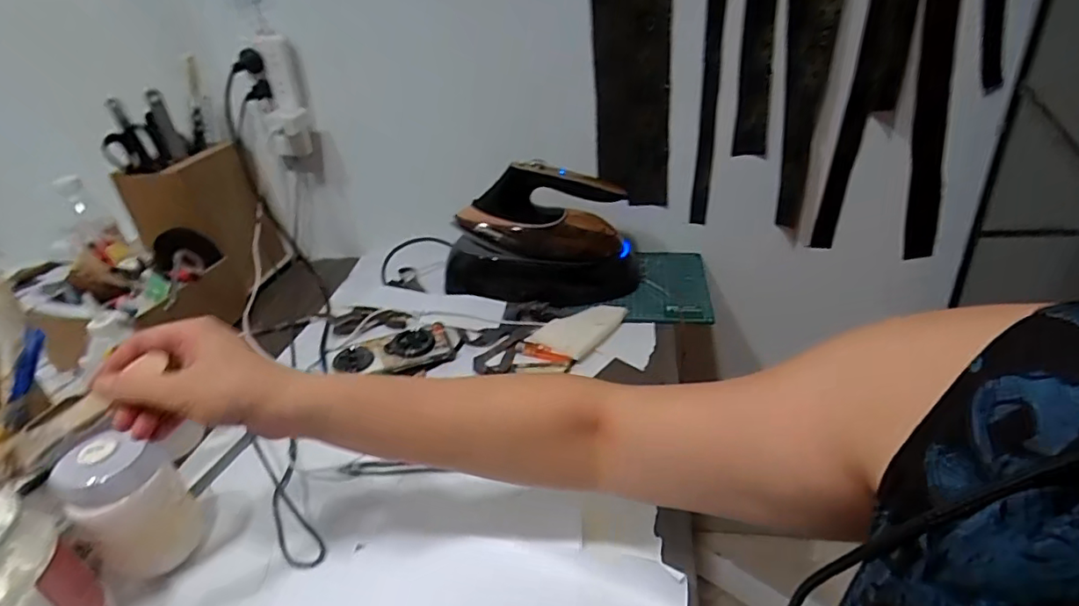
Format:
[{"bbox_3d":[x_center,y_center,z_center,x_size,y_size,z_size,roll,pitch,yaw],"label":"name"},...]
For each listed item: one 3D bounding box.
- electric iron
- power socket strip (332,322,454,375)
[{"bbox_3d":[0.000,-0.100,0.834,0.295,0.190,0.117,-10,31,-7],"label":"electric iron"},{"bbox_3d":[-0.196,0.067,0.747,0.150,0.029,0.078,-18,33,-21],"label":"power socket strip"}]

